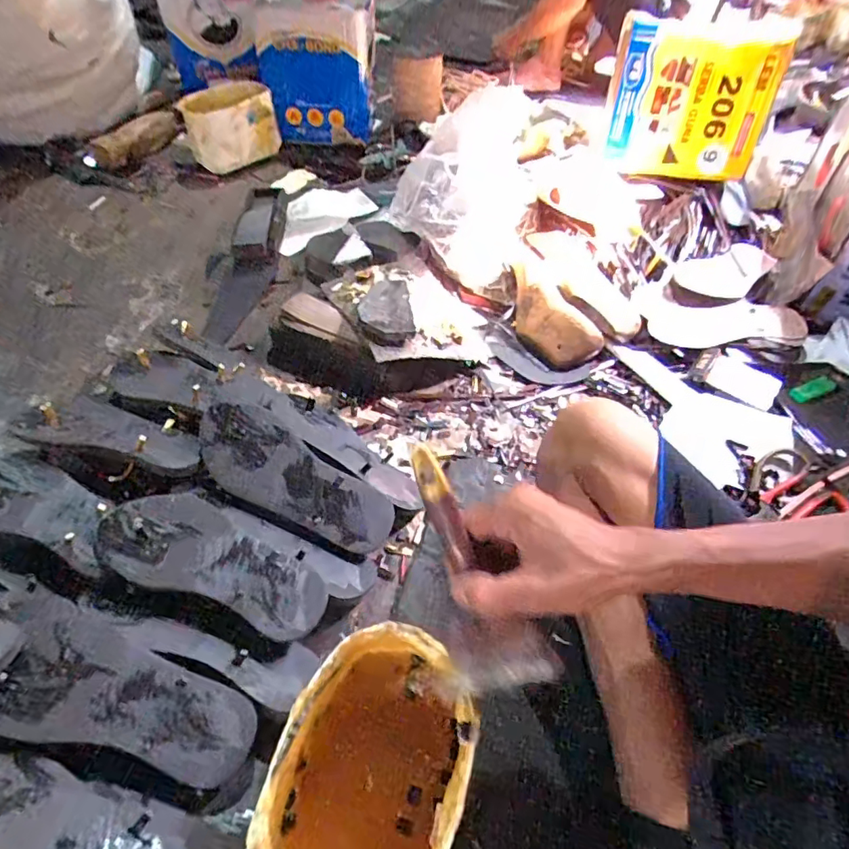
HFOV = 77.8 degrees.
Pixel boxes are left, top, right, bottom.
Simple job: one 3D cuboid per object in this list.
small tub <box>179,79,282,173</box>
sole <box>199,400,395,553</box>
[{"bbox_3d":[-0.440,-0.683,1.204,0.199,0.128,0.199,-14,54,-13],"label":"small tub"},{"bbox_3d":[-0.152,0.062,0.589,0.243,0.014,0.090,32,81,10],"label":"sole"}]

